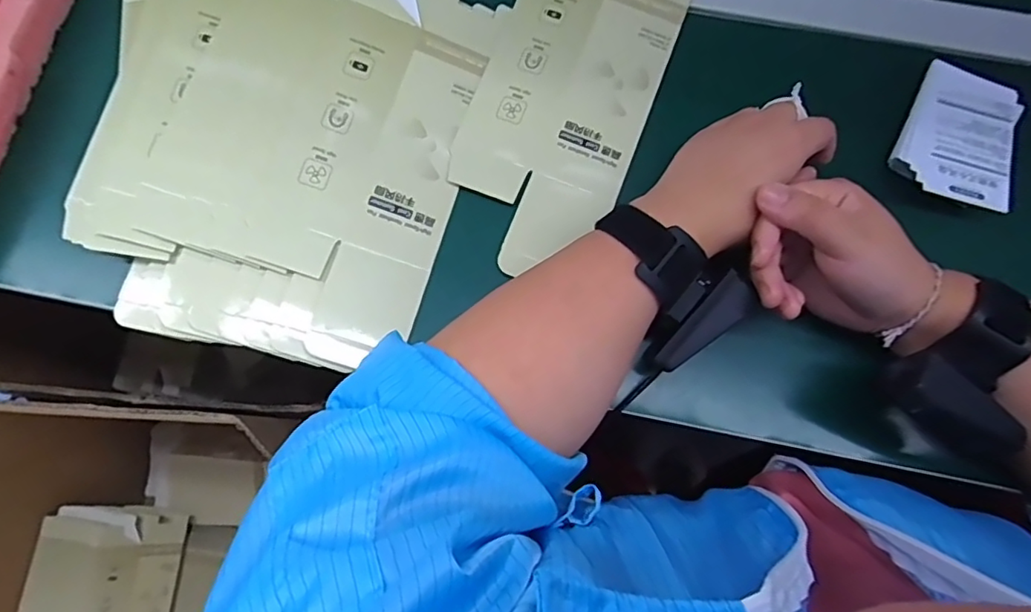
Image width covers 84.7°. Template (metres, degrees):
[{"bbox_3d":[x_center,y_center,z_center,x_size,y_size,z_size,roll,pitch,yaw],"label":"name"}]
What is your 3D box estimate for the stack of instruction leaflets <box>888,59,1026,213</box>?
[{"bbox_3d":[0.294,-0.111,0.376,0.067,0.020,0.093,21,78,5],"label":"stack of instruction leaflets"}]

